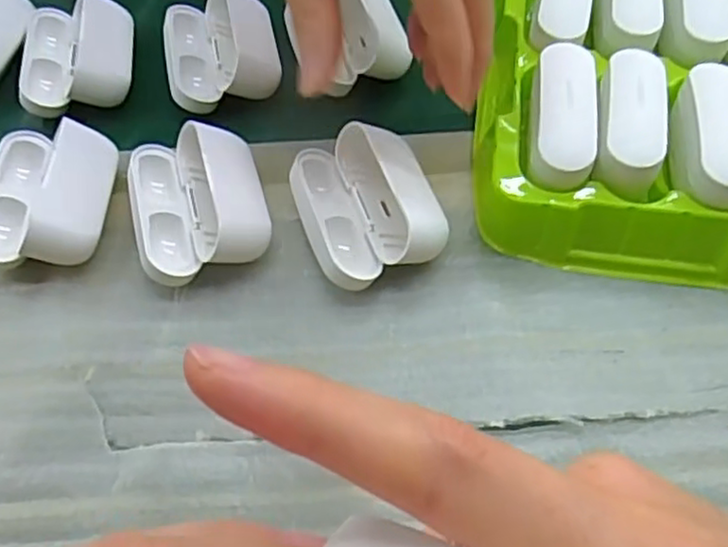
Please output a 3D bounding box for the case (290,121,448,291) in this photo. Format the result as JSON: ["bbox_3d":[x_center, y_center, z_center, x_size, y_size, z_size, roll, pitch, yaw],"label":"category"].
[{"bbox_3d":[0.002,-0.028,0.282,0.053,0.030,0.066,-17,62,-7],"label":"case"}]

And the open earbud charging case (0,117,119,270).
[{"bbox_3d":[-0.133,-0.032,0.293,0.050,0.028,0.064,3,61,4],"label":"open earbud charging case"}]

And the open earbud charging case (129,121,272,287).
[{"bbox_3d":[-0.068,-0.029,0.287,0.052,0.029,0.067,-16,62,-6],"label":"open earbud charging case"}]

